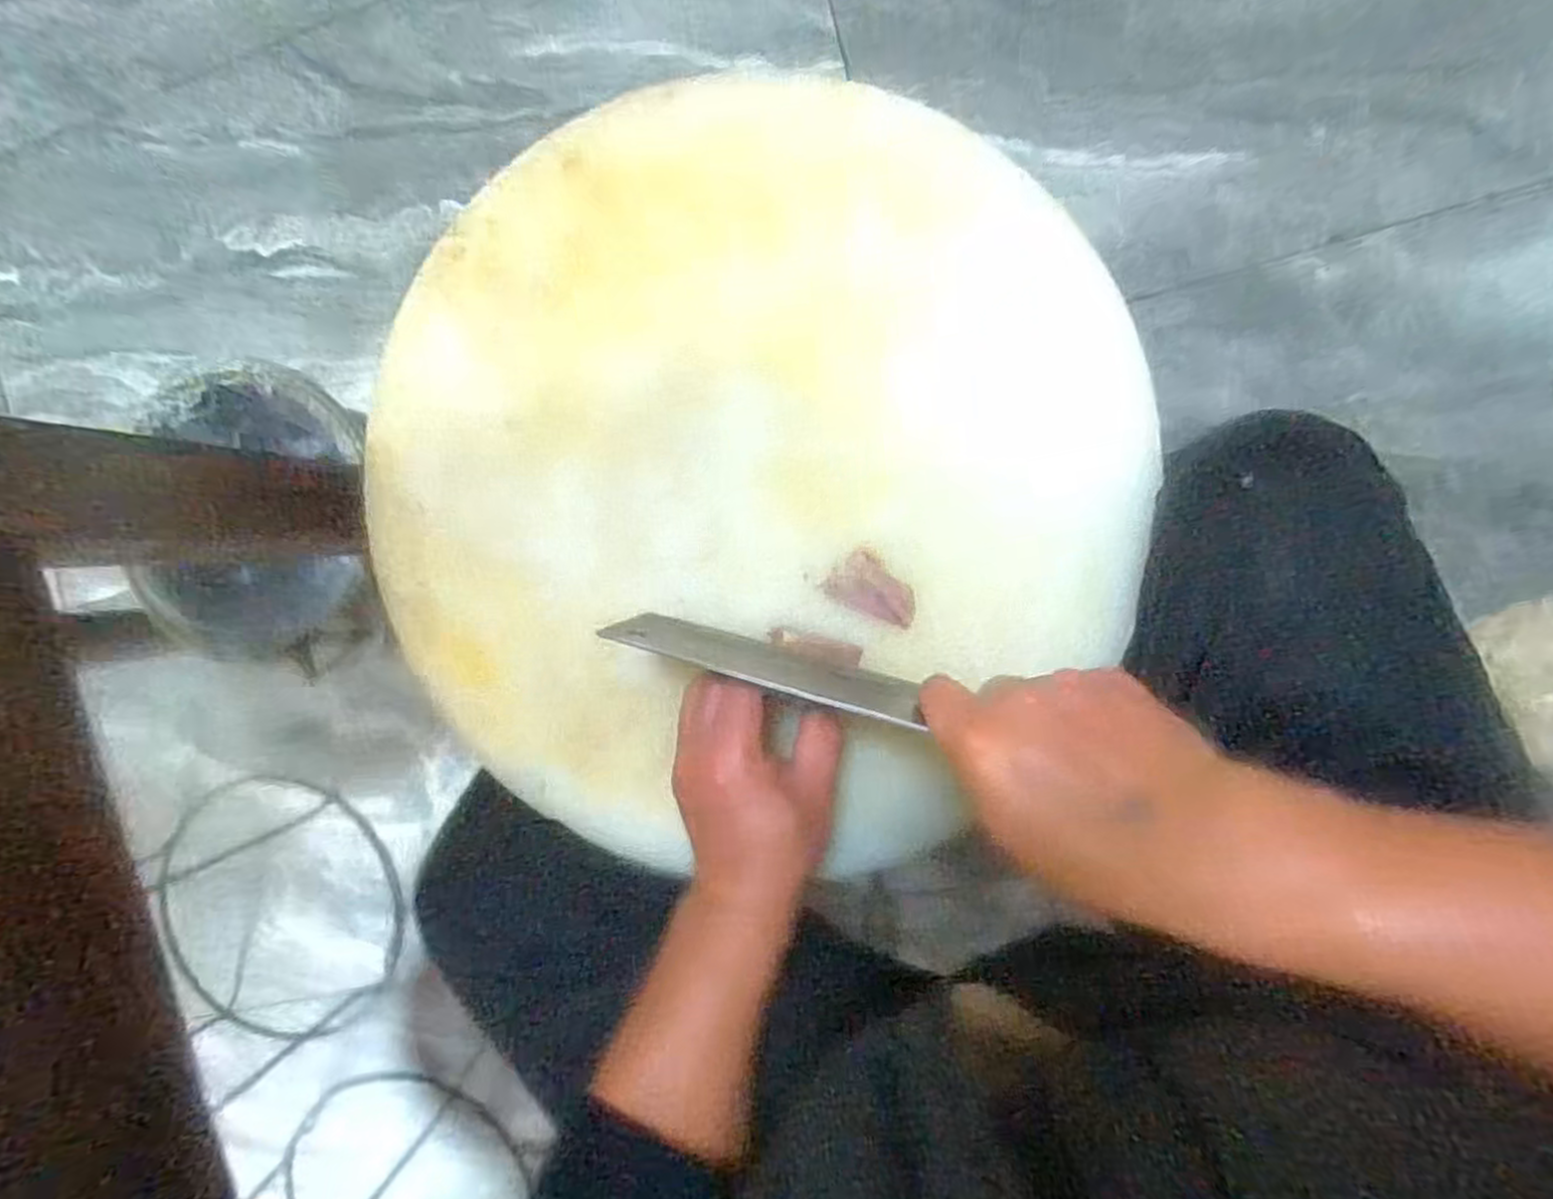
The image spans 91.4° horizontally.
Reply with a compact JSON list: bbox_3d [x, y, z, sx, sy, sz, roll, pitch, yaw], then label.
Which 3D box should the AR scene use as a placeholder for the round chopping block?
[{"bbox_3d":[-0.016,-0.077,0.459,0.447,0.043,0.450,0,92,10],"label":"round chopping block"}]

